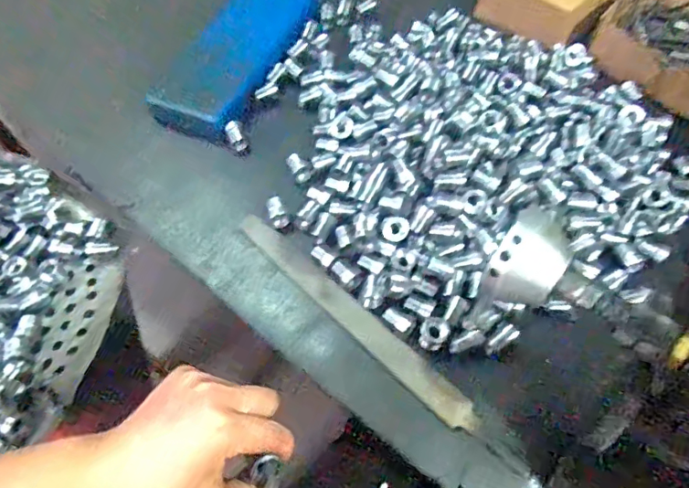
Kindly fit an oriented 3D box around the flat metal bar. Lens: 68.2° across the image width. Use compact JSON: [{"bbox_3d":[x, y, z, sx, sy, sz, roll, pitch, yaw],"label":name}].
[{"bbox_3d":[0.003,0.052,0.414,0.023,0.012,0.250,-39,66,-21],"label":"flat metal bar"}]

